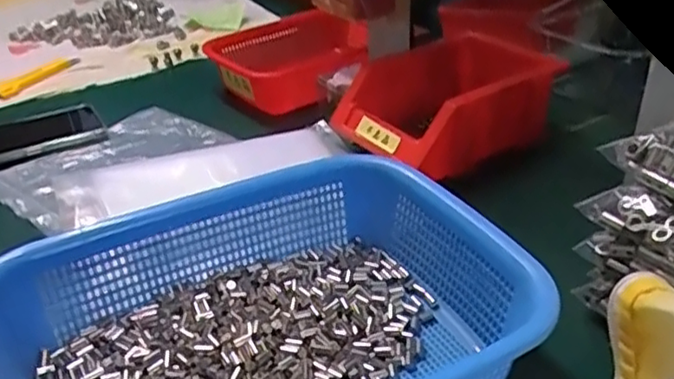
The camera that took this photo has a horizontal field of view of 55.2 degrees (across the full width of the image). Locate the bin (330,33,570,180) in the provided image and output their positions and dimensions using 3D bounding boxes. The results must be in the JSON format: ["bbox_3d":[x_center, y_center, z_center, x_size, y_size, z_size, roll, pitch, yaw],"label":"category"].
[{"bbox_3d":[0.104,-0.081,0.589,0.181,0.073,0.124,-22,37,-26],"label":"bin"}]

